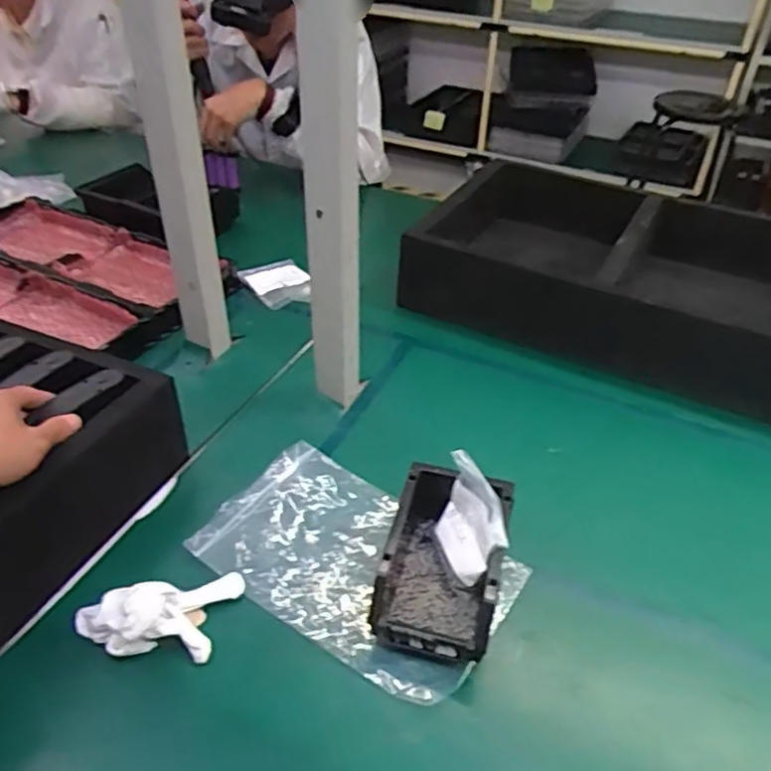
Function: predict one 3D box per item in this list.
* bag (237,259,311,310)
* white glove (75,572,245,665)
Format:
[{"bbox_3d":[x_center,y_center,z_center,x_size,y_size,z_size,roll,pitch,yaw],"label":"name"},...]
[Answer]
[{"bbox_3d":[-0.162,-0.162,1.069,0.094,0.019,0.117,-27,47,-30],"label":"bag"},{"bbox_3d":[-0.191,0.199,0.583,0.141,0.040,0.074,-10,40,-14],"label":"white glove"}]

